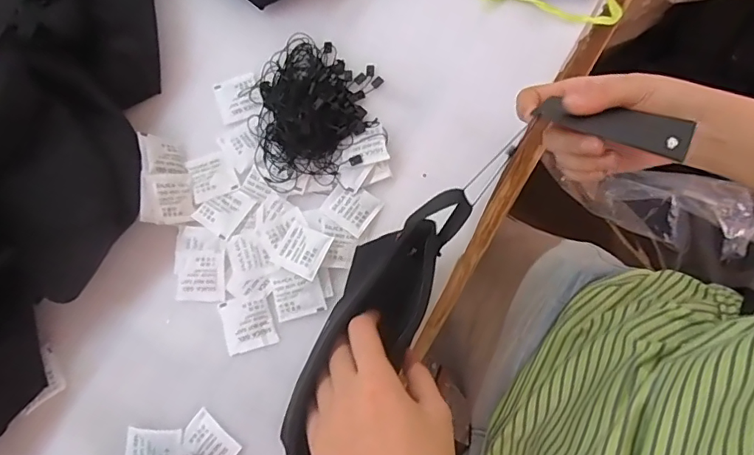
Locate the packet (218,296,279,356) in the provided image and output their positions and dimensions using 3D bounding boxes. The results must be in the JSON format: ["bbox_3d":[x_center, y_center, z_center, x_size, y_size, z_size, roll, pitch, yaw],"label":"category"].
[{"bbox_3d":[-0.102,0.076,0.393,0.038,0.004,0.042,-18,78,-4],"label":"packet"}]

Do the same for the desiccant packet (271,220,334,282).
[{"bbox_3d":[-0.060,0.018,0.402,0.038,0.012,0.039,26,78,6],"label":"desiccant packet"}]

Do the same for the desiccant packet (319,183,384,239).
[{"bbox_3d":[-0.021,-0.018,0.417,0.041,0.005,0.038,34,79,7],"label":"desiccant packet"}]

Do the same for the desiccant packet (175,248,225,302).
[{"bbox_3d":[-0.142,0.038,0.401,0.037,0.004,0.041,2,77,0],"label":"desiccant packet"}]

